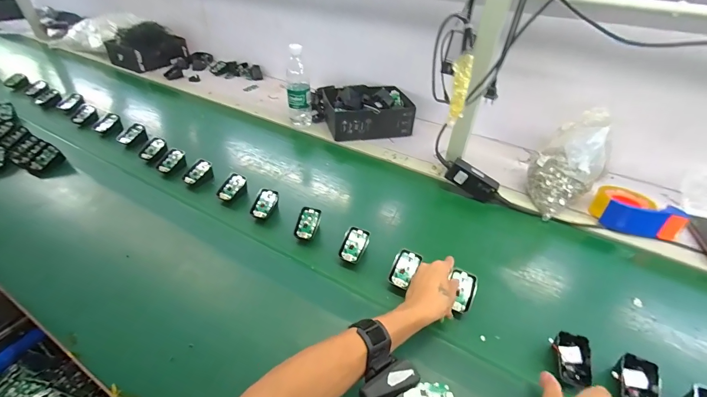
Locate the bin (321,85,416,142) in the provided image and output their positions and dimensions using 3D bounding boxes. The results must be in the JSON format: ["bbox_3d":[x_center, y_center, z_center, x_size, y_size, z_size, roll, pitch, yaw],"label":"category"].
[{"bbox_3d":[0.047,-0.263,0.988,0.249,0.092,0.180,-7,41,-12],"label":"bin"}]

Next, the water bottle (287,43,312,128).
[{"bbox_3d":[-0.155,-0.315,0.931,0.061,0.218,0.064,-2,40,-6],"label":"water bottle"}]

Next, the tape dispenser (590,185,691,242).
[{"bbox_3d":[0.602,0.022,0.702,0.152,0.059,0.101,15,41,14],"label":"tape dispenser"}]

